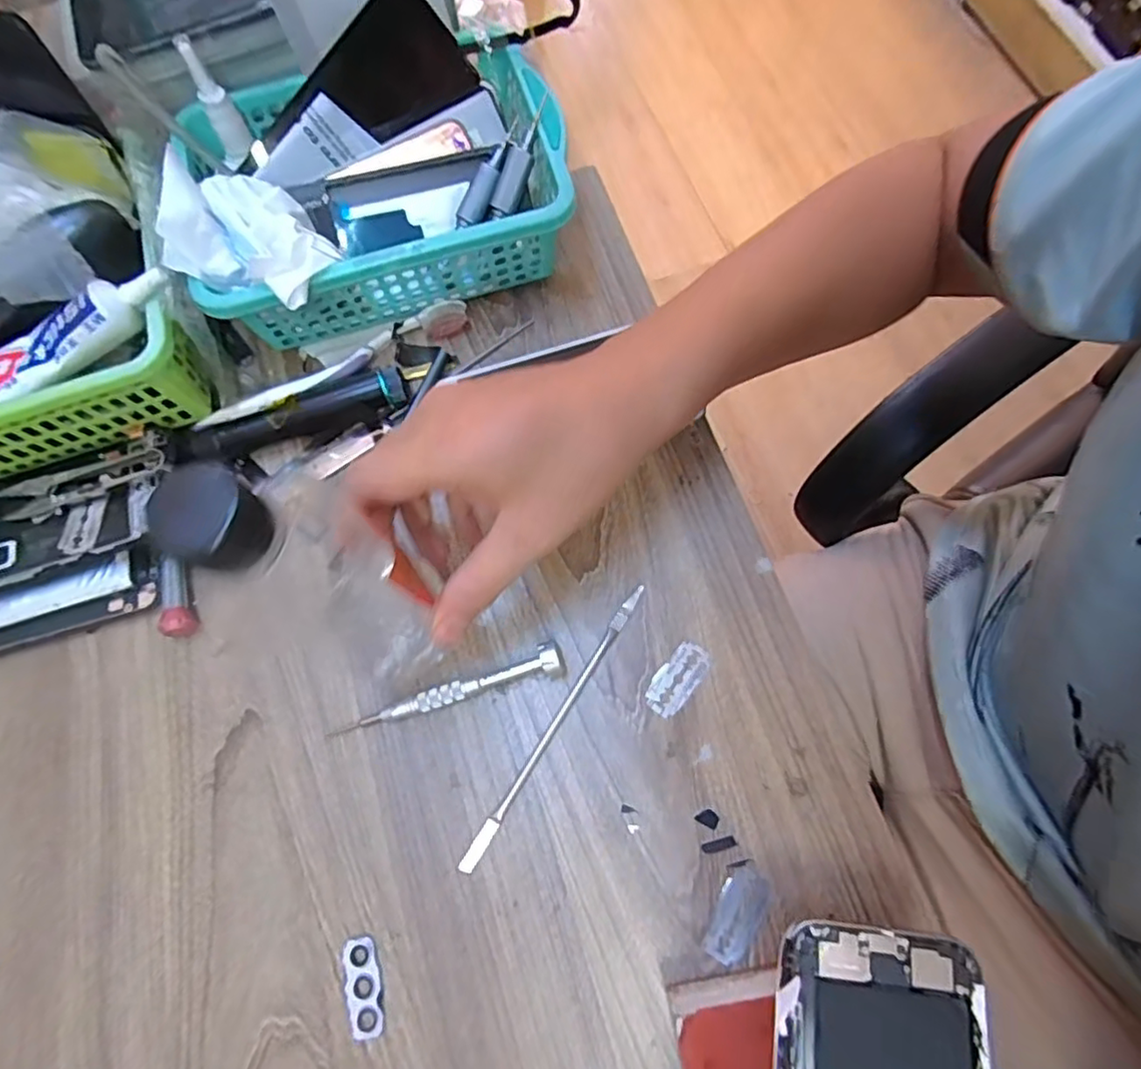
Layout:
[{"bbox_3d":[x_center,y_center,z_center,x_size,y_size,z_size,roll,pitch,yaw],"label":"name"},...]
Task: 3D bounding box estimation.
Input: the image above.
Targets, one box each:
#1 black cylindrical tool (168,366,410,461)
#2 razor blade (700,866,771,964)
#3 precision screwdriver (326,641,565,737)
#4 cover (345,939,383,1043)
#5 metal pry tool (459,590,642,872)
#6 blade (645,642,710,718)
[{"bbox_3d":[-0.169,-0.072,0.385,0.140,0.024,0.025,-16,73,-3],"label":"black cylindrical tool"},{"bbox_3d":[0.081,0.183,0.304,0.021,0.004,0.043,30,76,10],"label":"razor blade"},{"bbox_3d":[-0.066,0.082,0.336,0.127,0.017,0.017,-14,73,-3],"label":"precision screwdriver"},{"bbox_3d":[-0.099,0.217,0.302,0.015,0.004,0.042,-13,73,-2],"label":"cover"},{"bbox_3d":[-0.007,0.099,0.334,0.007,0.006,0.168,31,76,10],"label":"metal pry tool"},{"bbox_3d":[0.058,0.077,0.339,0.020,0.004,0.041,41,78,13],"label":"blade"}]

